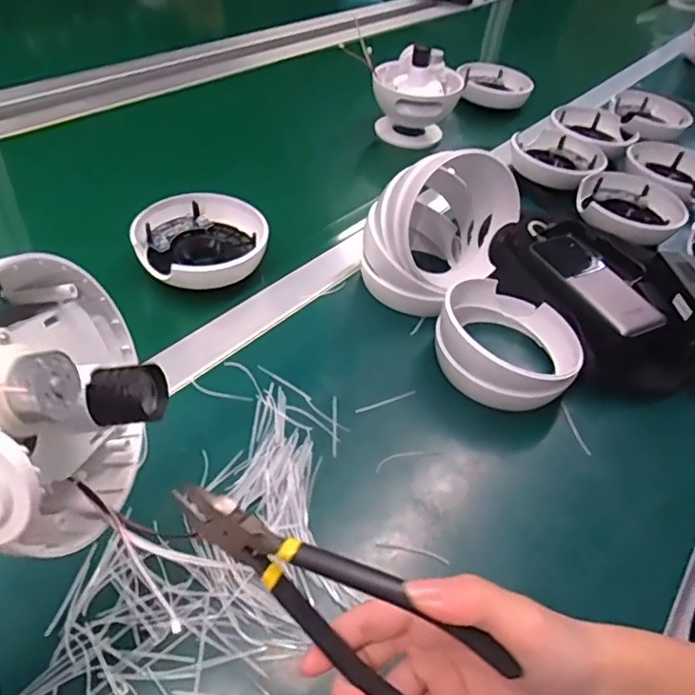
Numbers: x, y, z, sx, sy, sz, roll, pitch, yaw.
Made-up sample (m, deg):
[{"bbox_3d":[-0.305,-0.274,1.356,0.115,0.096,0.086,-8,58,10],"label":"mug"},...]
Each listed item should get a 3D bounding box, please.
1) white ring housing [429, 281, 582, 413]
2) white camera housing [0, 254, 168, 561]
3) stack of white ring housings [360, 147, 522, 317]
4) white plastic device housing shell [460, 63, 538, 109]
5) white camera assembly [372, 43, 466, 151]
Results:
[{"bbox_3d":[0.130,-0.009,0.460,0.109,0.051,0.115,5,45,-5],"label":"white ring housing"},{"bbox_3d":[-0.114,0.022,0.228,0.072,0.103,0.123,7,44,1],"label":"white camera housing"},{"bbox_3d":[0.081,-0.107,0.503,0.104,0.116,0.116,30,49,20],"label":"stack of white ring housings"},{"bbox_3d":[0.227,-0.399,0.873,0.104,0.027,0.112,6,45,-3],"label":"white plastic device housing shell"},{"bbox_3d":[0.088,-0.326,0.753,0.107,0.114,0.096,13,45,4],"label":"white camera assembly"}]

